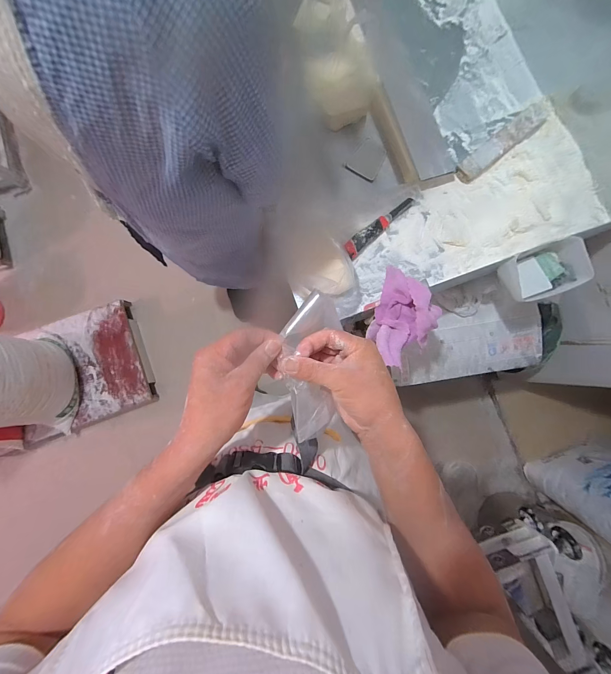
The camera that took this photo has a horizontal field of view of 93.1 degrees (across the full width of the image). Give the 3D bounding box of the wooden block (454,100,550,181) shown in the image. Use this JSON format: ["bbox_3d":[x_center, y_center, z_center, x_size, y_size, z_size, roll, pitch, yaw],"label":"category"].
[{"bbox_3d":[0.509,-0.501,0.734,0.306,0.033,0.057,-40,85,-5],"label":"wooden block"}]

